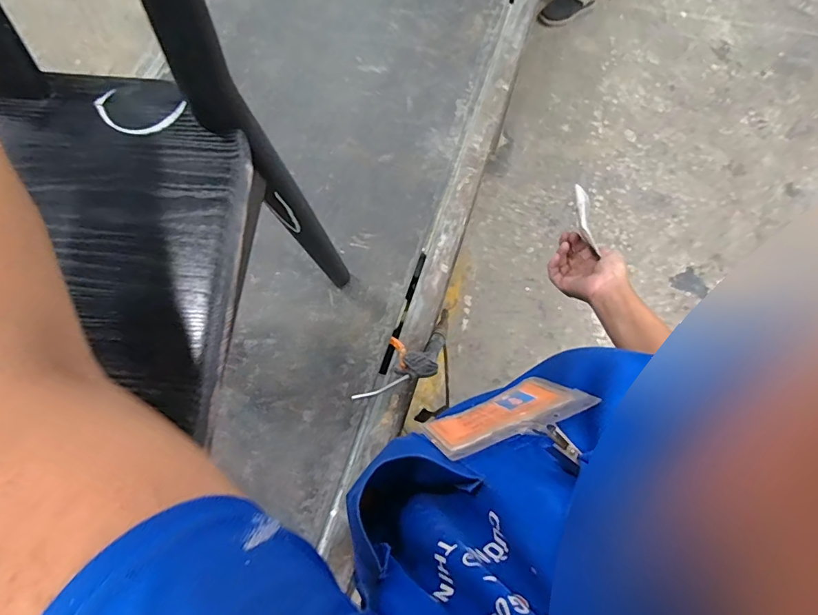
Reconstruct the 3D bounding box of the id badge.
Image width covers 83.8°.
[{"bbox_3d":[0.063,0.072,0.307,0.099,0.083,0.004,-20,95,-17],"label":"id badge"}]

